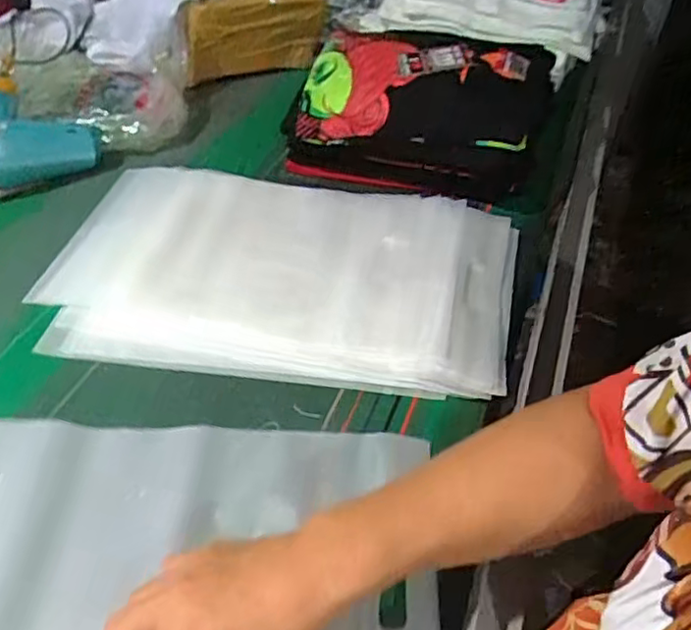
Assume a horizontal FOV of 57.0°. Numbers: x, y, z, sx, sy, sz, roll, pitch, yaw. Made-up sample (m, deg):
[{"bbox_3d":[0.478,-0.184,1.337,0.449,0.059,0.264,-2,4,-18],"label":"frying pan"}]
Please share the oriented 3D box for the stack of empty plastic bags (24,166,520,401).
[{"bbox_3d":[-0.056,-0.051,0.662,0.457,0.026,0.282,7,45,2],"label":"stack of empty plastic bags"}]

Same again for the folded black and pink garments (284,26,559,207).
[{"bbox_3d":[0.078,-0.276,0.802,0.285,0.128,0.244,6,45,1],"label":"folded black and pink garments"}]

